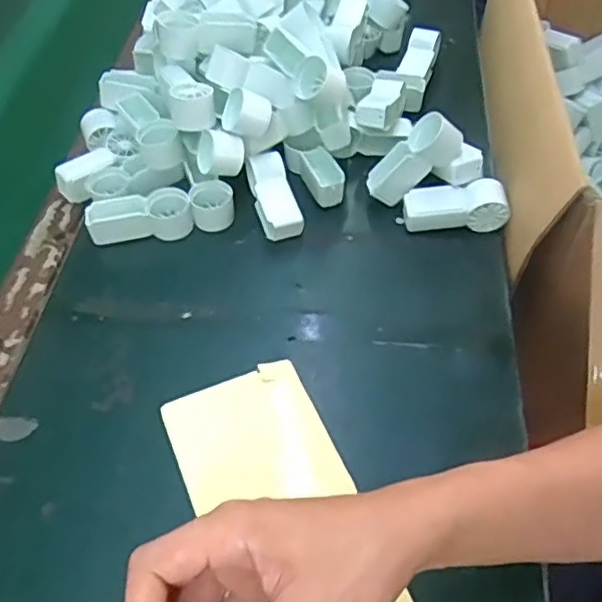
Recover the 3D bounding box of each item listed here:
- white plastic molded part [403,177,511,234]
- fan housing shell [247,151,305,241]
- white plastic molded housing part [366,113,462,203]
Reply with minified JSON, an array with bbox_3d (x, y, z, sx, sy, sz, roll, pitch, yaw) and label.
[{"bbox_3d":[0.141,-0.086,0.585,0.090,0.040,0.034,3,52,5],"label":"white plastic molded part"},{"bbox_3d":[-0.026,-0.097,0.592,0.035,0.027,0.087,-16,75,-10],"label":"fan housing shell"},{"bbox_3d":[0.102,-0.133,0.584,0.091,0.039,0.044,-40,49,23],"label":"white plastic molded housing part"}]

